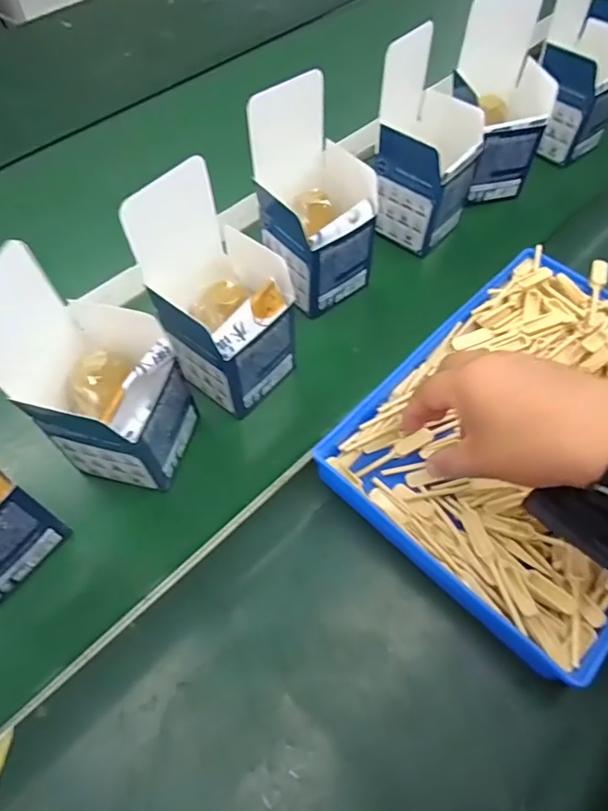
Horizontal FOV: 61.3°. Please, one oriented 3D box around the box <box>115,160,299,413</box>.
[{"bbox_3d":[-0.069,-0.082,0.414,0.099,0.168,0.101,38,64,18],"label":"box"}]

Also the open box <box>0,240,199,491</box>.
[{"bbox_3d":[-0.146,-0.022,0.371,0.099,0.168,0.091,13,59,5],"label":"open box"}]

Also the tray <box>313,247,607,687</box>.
[{"bbox_3d":[0.194,0.016,0.420,0.232,0.049,0.315,40,65,19],"label":"tray"}]

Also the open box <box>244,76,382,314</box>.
[{"bbox_3d":[0.010,-0.186,0.479,0.094,0.166,0.102,-35,67,-21],"label":"open box"}]

